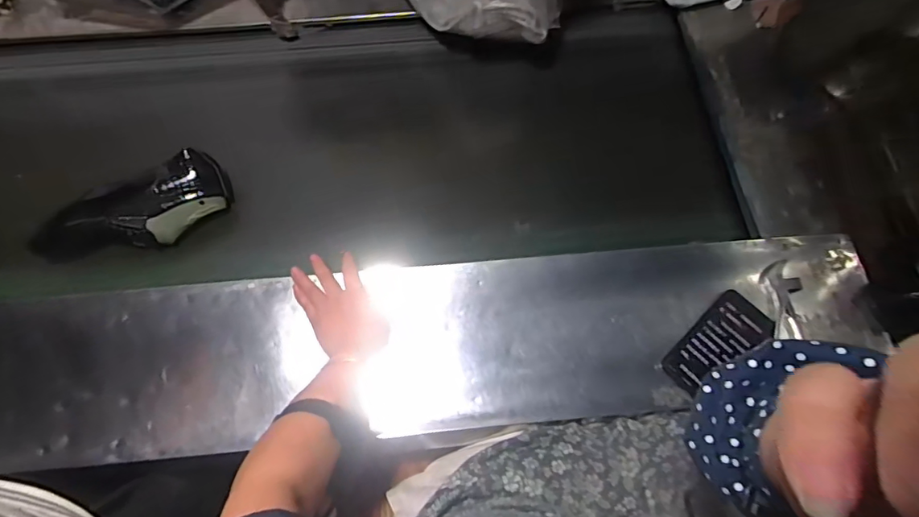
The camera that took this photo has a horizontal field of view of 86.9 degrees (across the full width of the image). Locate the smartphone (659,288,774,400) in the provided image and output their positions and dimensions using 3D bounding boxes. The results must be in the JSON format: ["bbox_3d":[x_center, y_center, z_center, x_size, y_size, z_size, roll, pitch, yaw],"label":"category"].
[{"bbox_3d":[0.356,0.119,0.665,0.159,0.016,0.079,-41,77,-13],"label":"smartphone"}]

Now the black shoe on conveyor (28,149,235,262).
[{"bbox_3d":[-0.470,-0.062,0.715,0.254,0.092,0.097,-21,73,-7],"label":"black shoe on conveyor"}]

